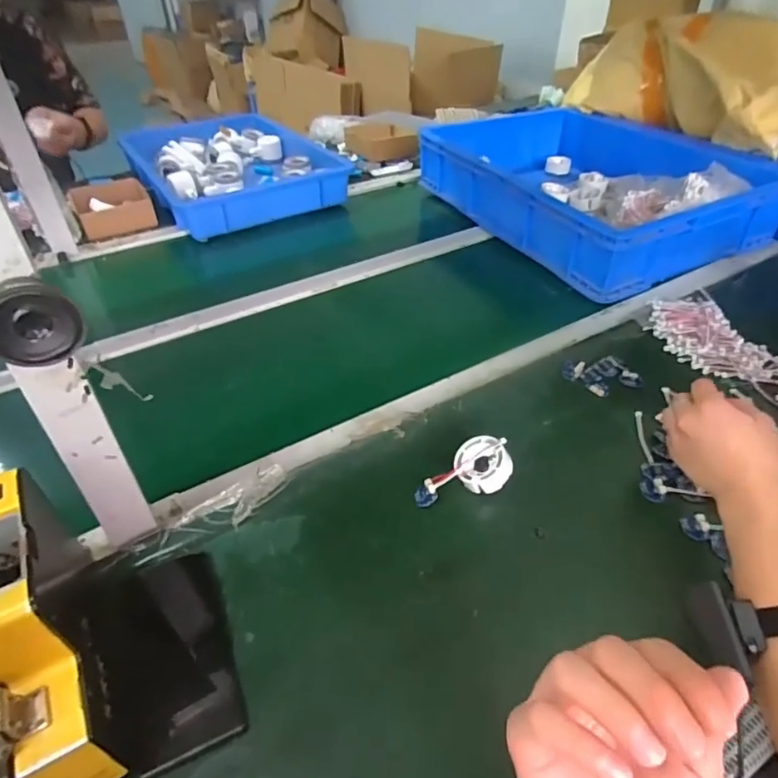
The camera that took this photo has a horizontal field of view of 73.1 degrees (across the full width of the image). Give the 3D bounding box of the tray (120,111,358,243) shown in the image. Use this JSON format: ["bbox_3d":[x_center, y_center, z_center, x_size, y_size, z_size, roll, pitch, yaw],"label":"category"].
[{"bbox_3d":[-0.352,-0.507,1.196,0.394,0.075,0.509,-25,46,-25],"label":"tray"}]

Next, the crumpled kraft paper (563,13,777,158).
[{"bbox_3d":[0.685,-0.647,1.088,0.330,0.162,0.535,-17,43,-18],"label":"crumpled kraft paper"}]

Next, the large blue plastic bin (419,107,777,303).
[{"bbox_3d":[0.399,-0.405,1.029,0.459,0.123,0.567,-19,44,-20],"label":"large blue plastic bin"}]

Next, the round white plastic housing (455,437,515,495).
[{"bbox_3d":[0.098,0.078,0.544,0.055,0.020,0.058,-20,55,17],"label":"round white plastic housing"}]

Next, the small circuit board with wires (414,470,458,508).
[{"bbox_3d":[0.048,0.099,0.535,0.051,0.010,0.025,-40,49,-3],"label":"small circuit board with wires"}]

